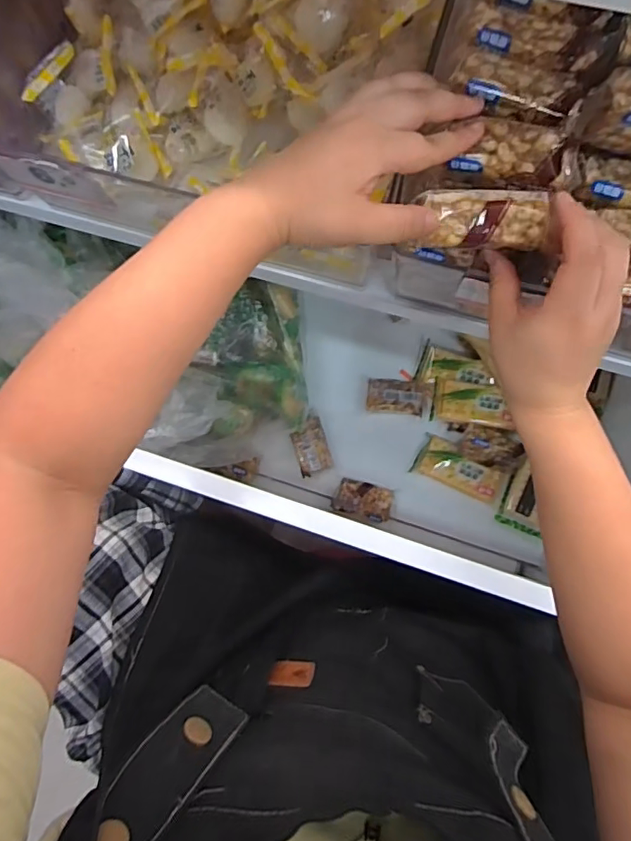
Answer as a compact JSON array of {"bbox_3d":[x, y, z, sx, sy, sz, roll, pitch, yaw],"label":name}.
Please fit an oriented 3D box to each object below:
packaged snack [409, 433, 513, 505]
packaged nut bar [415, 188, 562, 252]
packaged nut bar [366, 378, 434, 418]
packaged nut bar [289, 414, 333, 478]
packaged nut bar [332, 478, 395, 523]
[{"bbox_3d":[0.204,0.069,0.754,0.127,0.013,0.059,21,104,14],"label":"packaged snack"},{"bbox_3d":[0.100,-0.118,0.318,0.077,0.017,0.032,8,85,4],"label":"packaged nut bar"},{"bbox_3d":[0.119,-0.033,0.765,0.089,0.018,0.048,6,85,3],"label":"packaged nut bar"},{"bbox_3d":[-0.006,0.036,0.771,0.047,0.020,0.077,-17,84,1],"label":"packaged nut bar"},{"bbox_3d":[0.067,0.110,0.751,0.078,0.009,0.047,16,85,4],"label":"packaged nut bar"}]

